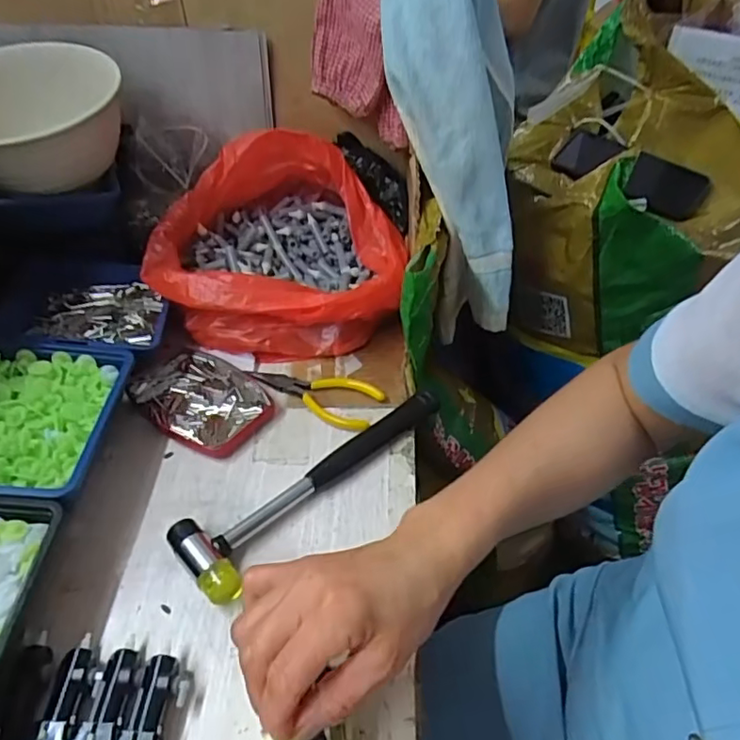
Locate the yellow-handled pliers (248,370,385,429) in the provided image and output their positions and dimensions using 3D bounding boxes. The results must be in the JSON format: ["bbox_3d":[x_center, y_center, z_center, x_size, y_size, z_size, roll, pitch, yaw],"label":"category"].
[{"bbox_3d":[-0.051,0.018,0.504,0.119,0.011,0.046,18,46,18],"label":"yellow-handled pliers"}]

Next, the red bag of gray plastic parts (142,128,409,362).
[{"bbox_3d":[-0.089,-0.126,0.573,0.242,0.135,0.211,-6,44,-7],"label":"red bag of gray plastic parts"}]

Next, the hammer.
[{"bbox_3d":[-0.036,0.078,0.443,0.229,0.021,0.061,-33,53,-31],"label":"hammer"}]

